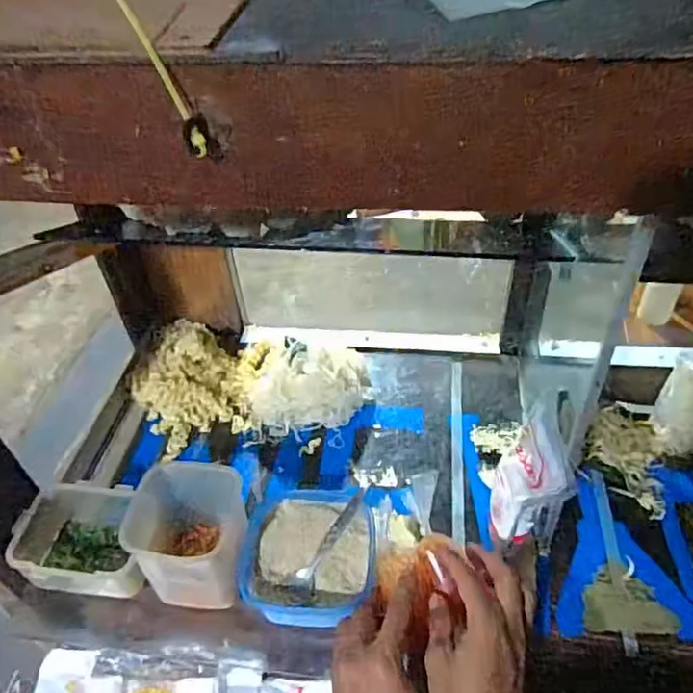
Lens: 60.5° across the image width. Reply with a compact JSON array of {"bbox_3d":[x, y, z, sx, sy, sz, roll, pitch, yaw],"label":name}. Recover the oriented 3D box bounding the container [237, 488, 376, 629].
[{"bbox_3d":[-0.034,0.205,0.575,0.121,0.057,0.119,-1,45,3],"label":"container"}]

